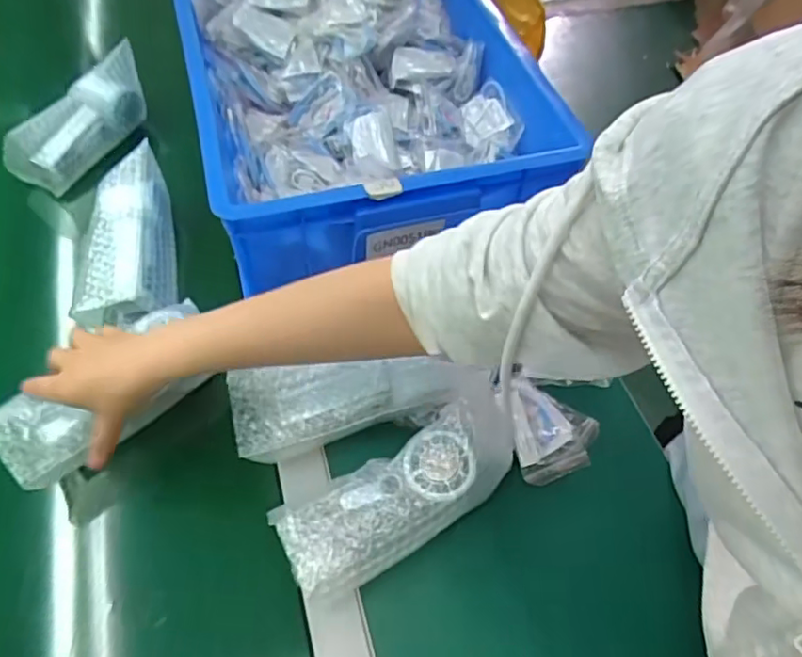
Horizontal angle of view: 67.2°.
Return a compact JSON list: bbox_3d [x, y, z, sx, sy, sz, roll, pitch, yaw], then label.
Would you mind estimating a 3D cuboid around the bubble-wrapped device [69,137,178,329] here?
[{"bbox_3d":[-0.288,-0.095,0.630,0.087,0.061,0.190,-11,55,-7],"label":"bubble-wrapped device"}]

